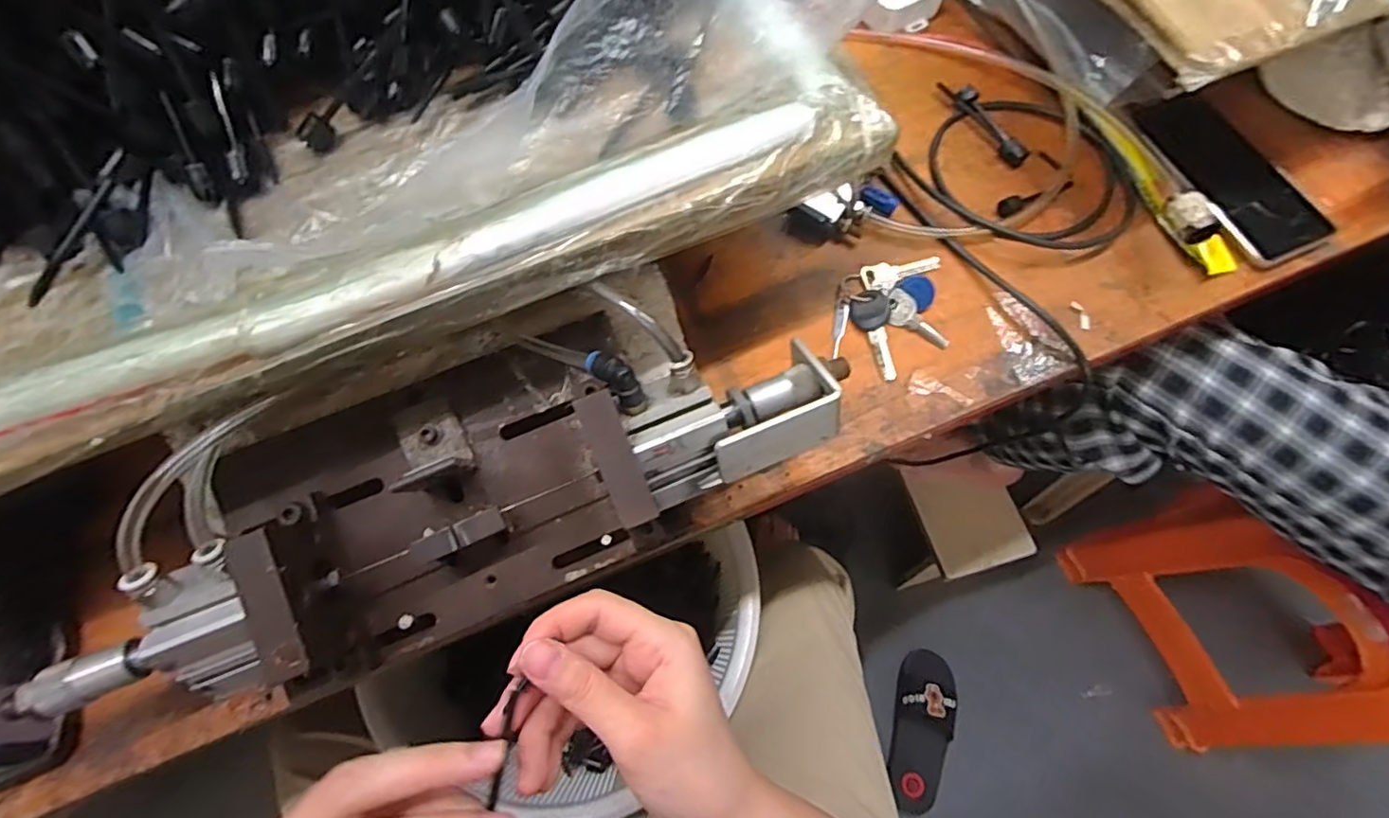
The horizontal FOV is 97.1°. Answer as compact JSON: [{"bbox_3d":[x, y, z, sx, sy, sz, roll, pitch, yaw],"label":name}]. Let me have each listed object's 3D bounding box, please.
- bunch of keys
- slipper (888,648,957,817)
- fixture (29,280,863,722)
[{"bbox_3d":[0.142,-0.071,0.447,0.078,0.011,0.095,4,67,3],"label":"bunch of keys"},{"bbox_3d":[0.362,0.509,0.972,0.088,0.068,0.234,12,68,7],"label":"slipper"},{"bbox_3d":[-0.118,0.025,0.350,0.394,0.095,0.152,-23,68,-8],"label":"fixture"}]

